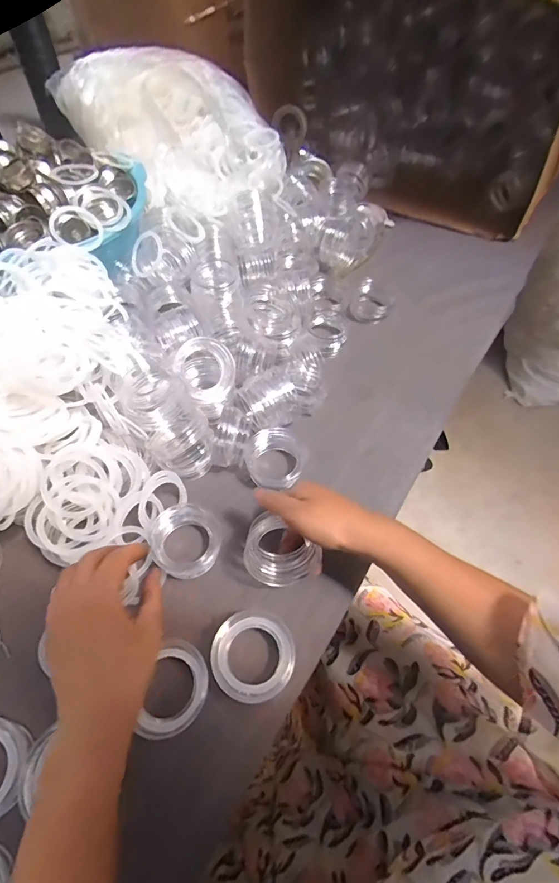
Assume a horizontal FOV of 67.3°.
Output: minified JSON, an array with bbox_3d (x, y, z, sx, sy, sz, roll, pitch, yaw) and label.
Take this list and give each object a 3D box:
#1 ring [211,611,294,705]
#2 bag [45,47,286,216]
[{"bbox_3d":[-0.022,0.183,0.360,0.068,0.028,0.068,1,57,-1],"label":"ring"},{"bbox_3d":[-0.190,-0.568,0.734,0.250,0.128,0.451,-30,63,-19],"label":"bag"}]

